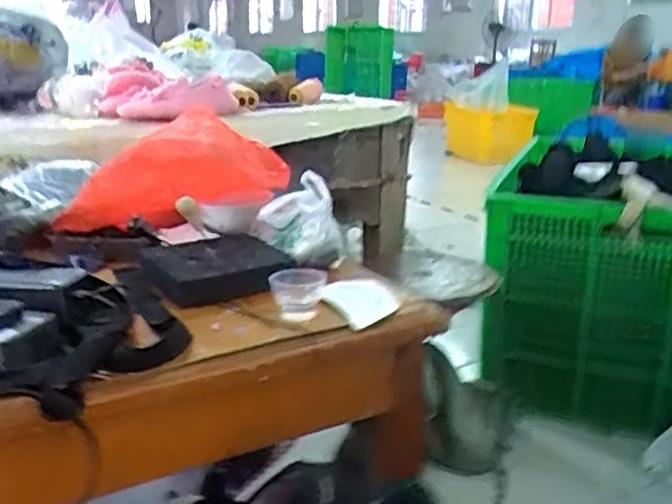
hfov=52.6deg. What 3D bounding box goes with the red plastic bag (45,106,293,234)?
[{"bbox_3d":[-0.234,-0.105,0.931,0.320,0.135,0.098,-15,17,4],"label":"red plastic bag"}]

